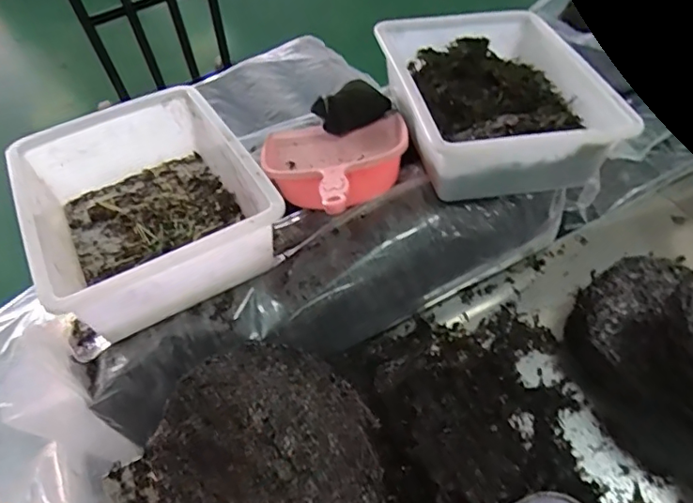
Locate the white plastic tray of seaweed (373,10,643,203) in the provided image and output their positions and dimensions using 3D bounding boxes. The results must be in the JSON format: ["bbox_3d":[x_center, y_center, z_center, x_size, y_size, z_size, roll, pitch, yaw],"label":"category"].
[{"bbox_3d":[0.215,-0.240,0.806,0.267,0.108,0.331,-11,53,-3],"label":"white plastic tray of seaweed"}]

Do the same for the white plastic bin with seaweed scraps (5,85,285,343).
[{"bbox_3d":[-0.267,-0.066,0.728,0.281,0.132,0.351,-29,56,-16],"label":"white plastic bin with seaweed scraps"}]

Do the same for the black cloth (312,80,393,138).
[{"bbox_3d":[0.008,-0.230,0.852,0.123,0.052,0.055,-21,54,-10],"label":"black cloth"}]

